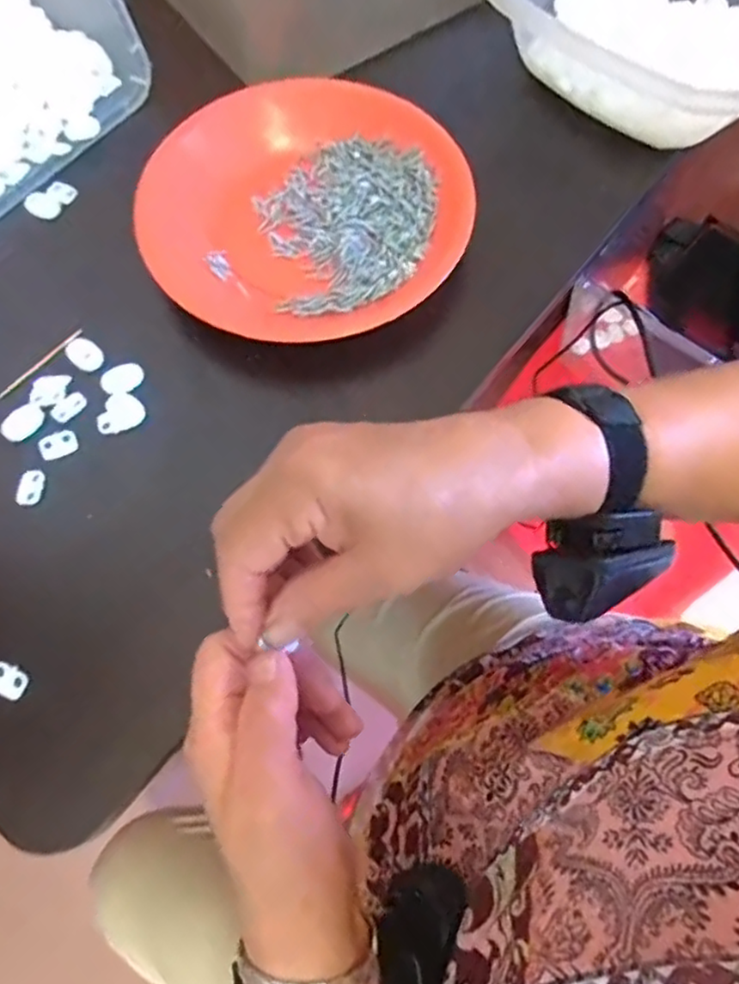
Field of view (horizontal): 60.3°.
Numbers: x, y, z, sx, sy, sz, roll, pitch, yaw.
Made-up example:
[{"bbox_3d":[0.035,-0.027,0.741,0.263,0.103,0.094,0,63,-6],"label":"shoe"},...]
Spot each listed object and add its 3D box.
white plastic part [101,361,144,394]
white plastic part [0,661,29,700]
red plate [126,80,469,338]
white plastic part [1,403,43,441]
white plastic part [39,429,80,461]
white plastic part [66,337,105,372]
[{"bbox_3d":[-0.139,-0.064,0.357,0.023,0.004,0.016,-13,69,-5],"label":"white plastic part"},{"bbox_3d":[-0.171,0.089,0.301,0.019,0.005,0.013,29,71,11],"label":"white plastic part"},{"bbox_3d":[-0.040,-0.177,0.388,0.198,0.026,0.174,17,69,7],"label":"red plate"},{"bbox_3d":[-0.190,-0.038,0.349,0.016,0.004,0.023,36,73,13],"label":"white plastic part"},{"bbox_3d":[-0.169,-0.026,0.345,0.019,0.004,0.016,-25,70,-9],"label":"white plastic part"},{"bbox_3d":[-0.163,-0.079,0.365,0.021,0.006,0.016,41,74,14],"label":"white plastic part"}]

